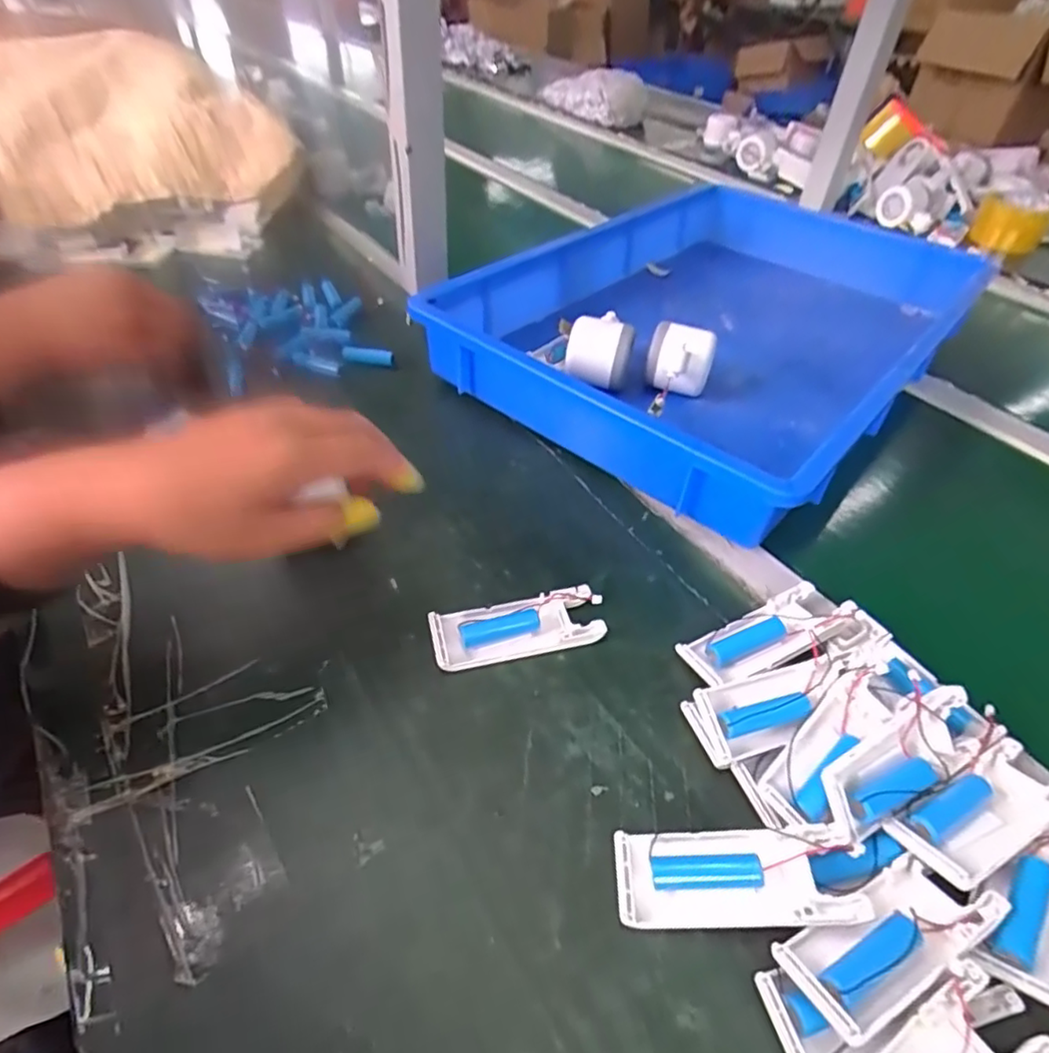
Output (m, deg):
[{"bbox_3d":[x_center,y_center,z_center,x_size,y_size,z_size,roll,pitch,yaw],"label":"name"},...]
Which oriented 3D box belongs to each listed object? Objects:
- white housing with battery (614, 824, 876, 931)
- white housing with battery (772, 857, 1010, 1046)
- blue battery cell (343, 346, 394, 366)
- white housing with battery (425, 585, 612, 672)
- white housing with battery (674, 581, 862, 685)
[{"bbox_3d":[0.096,0.160,0.284,0.105,0.013,0.038,-7,44,8],"label":"white housing with battery"},{"bbox_3d":[0.158,0.173,0.262,0.100,0.017,0.037,-17,49,-20],"label":"white housing with battery"},{"bbox_3d":[-0.151,-0.168,0.604,0.049,0.012,0.015,8,45,4],"label":"blue battery cell"},{"bbox_3d":[-0.004,0.063,0.387,0.106,0.017,0.039,-8,46,-12],"label":"white housing with battery"},{"bbox_3d":[0.151,0.066,0.385,0.109,0.024,0.037,-18,49,-20],"label":"white housing with battery"}]

